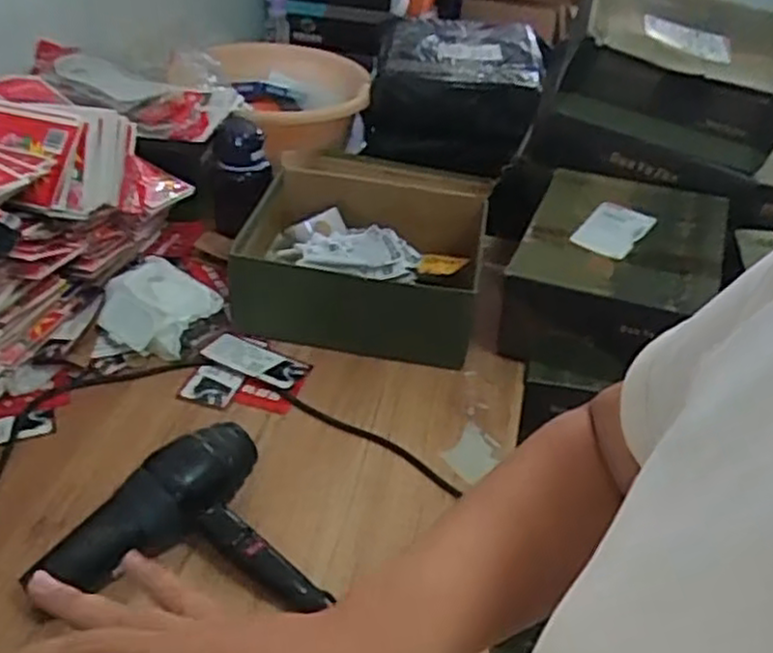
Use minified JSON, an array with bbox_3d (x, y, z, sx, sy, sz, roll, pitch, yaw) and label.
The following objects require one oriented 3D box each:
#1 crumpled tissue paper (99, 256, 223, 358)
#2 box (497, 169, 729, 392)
[{"bbox_3d":[-0.304,-0.021,0.978,0.135,0.086,0.119,26,42,23],"label":"crumpled tissue paper"},{"bbox_3d":[0.317,-0.070,1.044,0.255,0.148,0.335,17,39,13],"label":"box"}]

